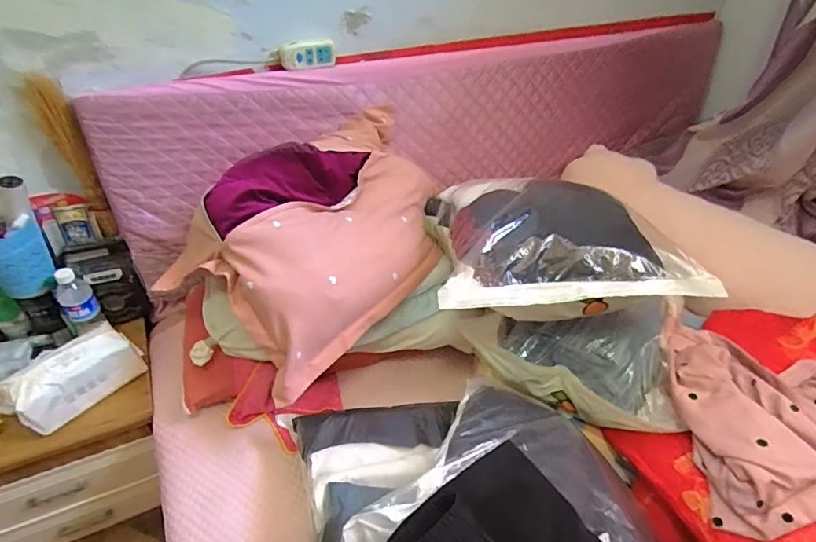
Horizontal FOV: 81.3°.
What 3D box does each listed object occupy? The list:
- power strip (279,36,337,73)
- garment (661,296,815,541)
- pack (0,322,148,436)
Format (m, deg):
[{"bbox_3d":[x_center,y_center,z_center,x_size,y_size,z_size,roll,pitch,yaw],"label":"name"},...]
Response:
[{"bbox_3d":[-0.216,-0.474,1.041,0.123,0.061,0.028,-18,46,-22],"label":"power strip"},{"bbox_3d":[0.616,0.218,0.802,0.311,0.099,0.431,4,42,1],"label":"garment"},{"bbox_3d":[-0.695,0.213,0.981,0.121,0.101,0.244,33,50,29],"label":"pack"}]

